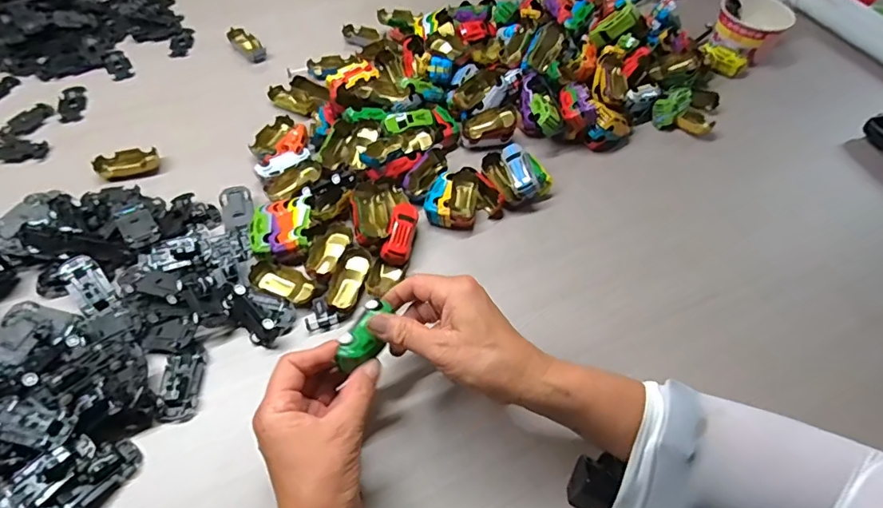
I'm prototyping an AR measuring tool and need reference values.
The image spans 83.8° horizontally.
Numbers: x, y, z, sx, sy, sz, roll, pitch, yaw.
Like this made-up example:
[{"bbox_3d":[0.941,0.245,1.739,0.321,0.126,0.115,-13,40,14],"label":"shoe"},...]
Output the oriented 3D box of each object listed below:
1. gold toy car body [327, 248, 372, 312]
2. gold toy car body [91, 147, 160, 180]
[{"bbox_3d":[-0.087,0.026,0.473,0.029,0.016,0.067,12,57,5],"label":"gold toy car body"},{"bbox_3d":[-0.349,-0.100,0.549,0.062,0.019,0.029,-21,60,-16],"label":"gold toy car body"}]

